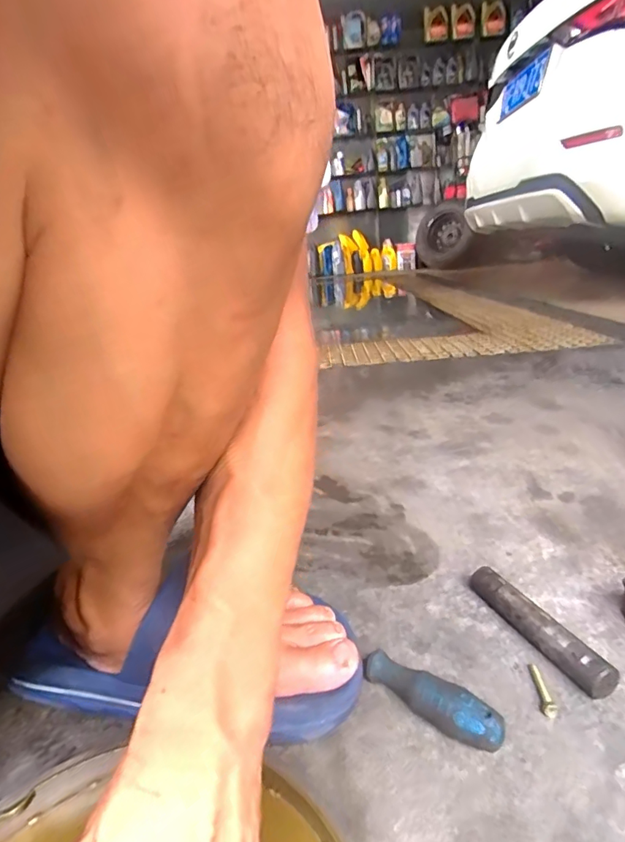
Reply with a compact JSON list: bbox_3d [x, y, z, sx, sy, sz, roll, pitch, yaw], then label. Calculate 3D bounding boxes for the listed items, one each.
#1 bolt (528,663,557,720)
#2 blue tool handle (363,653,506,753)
[{"bbox_3d":[0.160,0.187,0.329,0.009,0.007,0.040,0,21,10],"label":"bolt"},{"bbox_3d":[0.078,0.186,0.315,0.023,0.033,0.097,-20,26,-36],"label":"blue tool handle"}]

